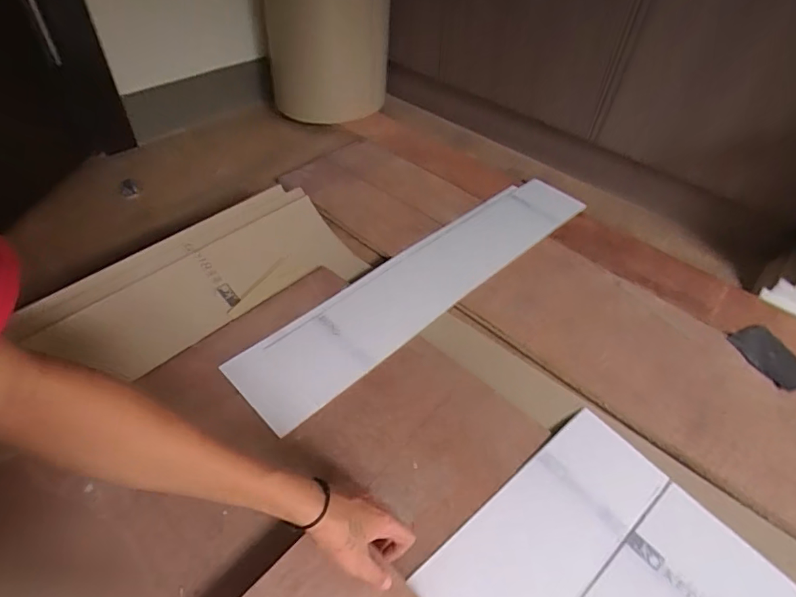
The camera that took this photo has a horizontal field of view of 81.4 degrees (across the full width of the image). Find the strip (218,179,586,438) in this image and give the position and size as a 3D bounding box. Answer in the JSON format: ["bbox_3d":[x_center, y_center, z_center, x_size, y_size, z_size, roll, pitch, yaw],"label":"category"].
[{"bbox_3d":[0.059,-0.042,0.786,0.708,0.013,0.146,-34,57,-29],"label":"strip"}]

